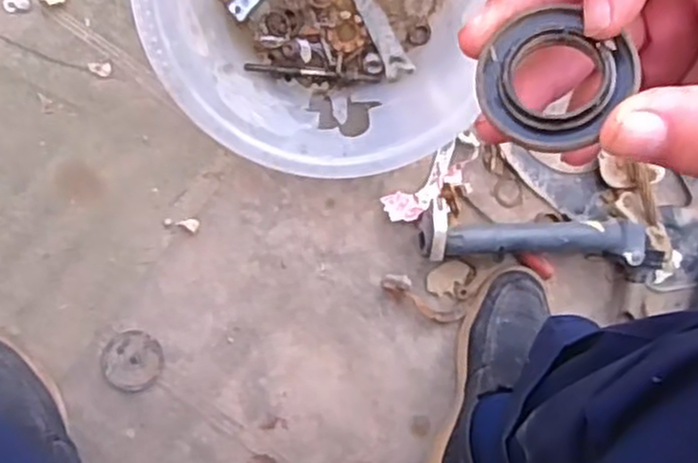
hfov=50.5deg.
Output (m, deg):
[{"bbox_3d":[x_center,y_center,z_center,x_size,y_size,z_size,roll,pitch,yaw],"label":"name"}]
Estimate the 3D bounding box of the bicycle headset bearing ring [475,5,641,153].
[{"bbox_3d":[0.059,-0.043,0.214,0.039,0.005,0.039,-4,76,15],"label":"bicycle headset bearing ring"}]

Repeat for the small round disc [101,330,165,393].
[{"bbox_3d":[-0.219,0.132,0.751,0.059,0.004,0.061,0,88,-11],"label":"small round disc"}]

